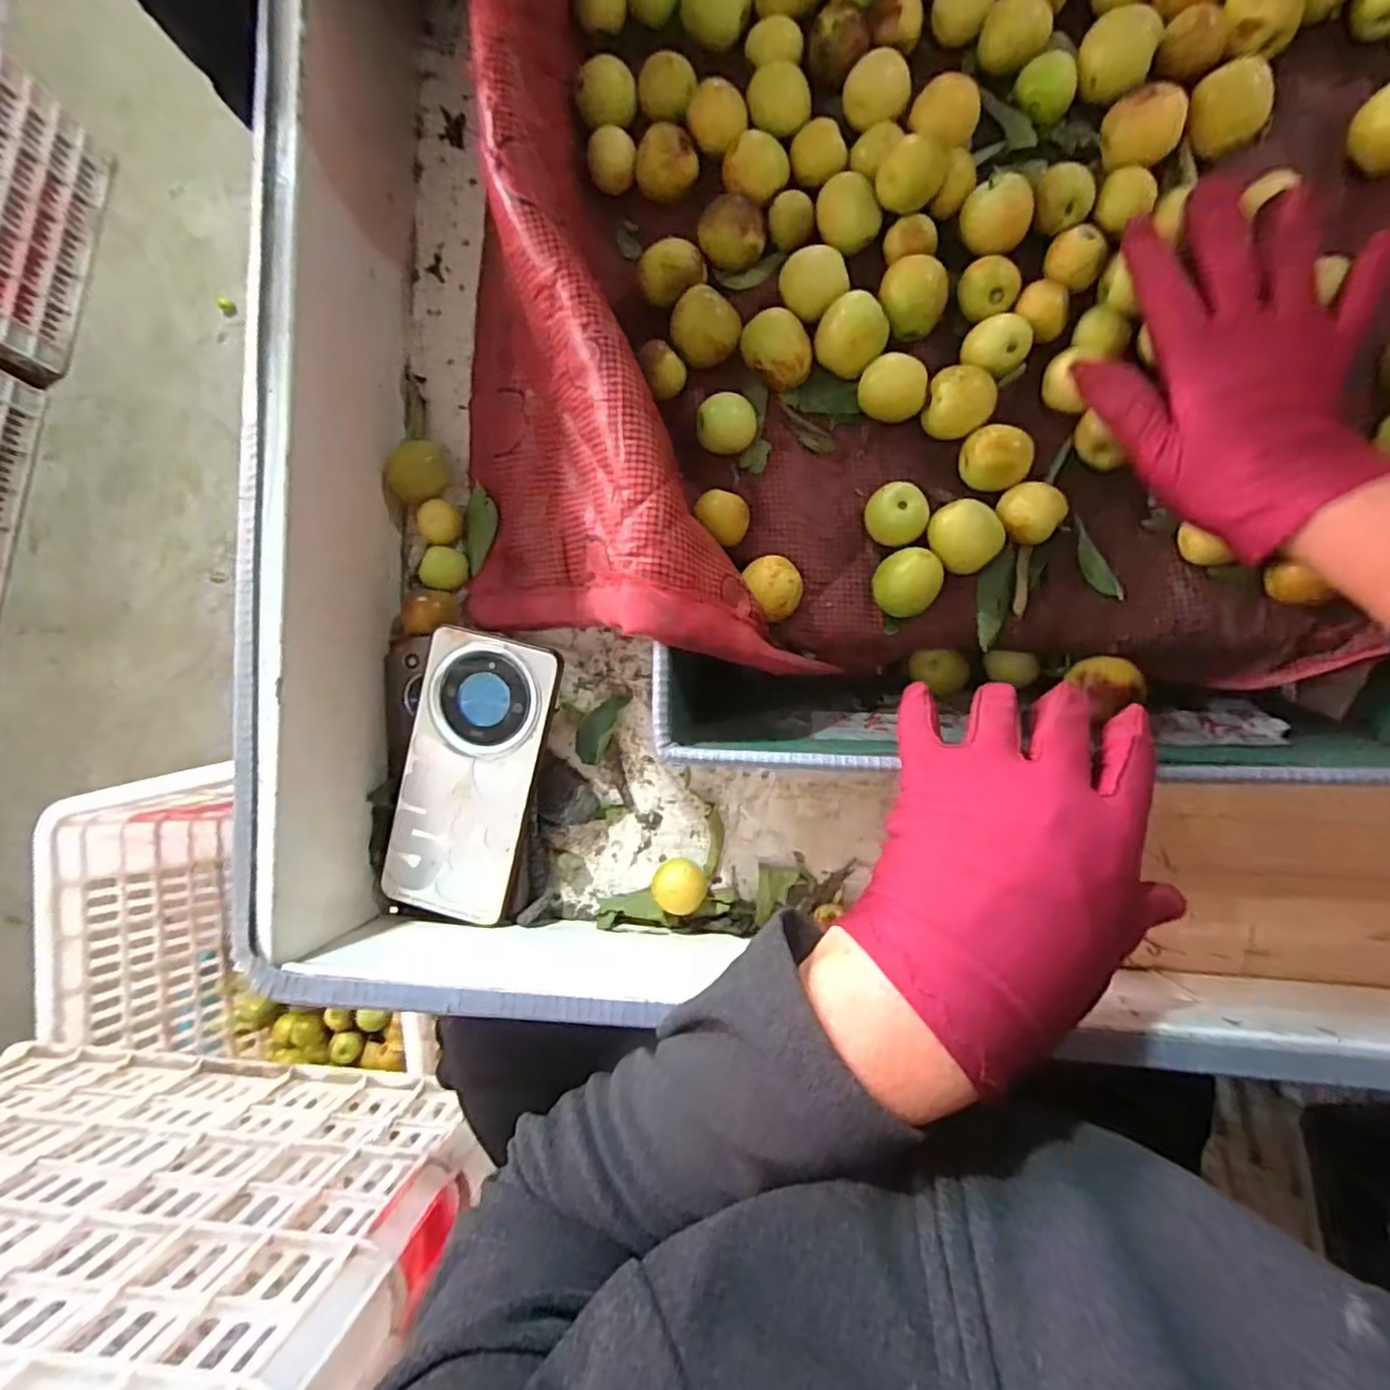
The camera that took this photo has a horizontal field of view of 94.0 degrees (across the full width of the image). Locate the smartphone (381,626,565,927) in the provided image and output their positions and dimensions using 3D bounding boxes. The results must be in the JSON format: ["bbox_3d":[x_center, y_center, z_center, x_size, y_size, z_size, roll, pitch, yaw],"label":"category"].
[{"bbox_3d":[-0.132,0.048,0.381,0.078,0.008,0.165,14,94,3],"label":"smartphone"}]

